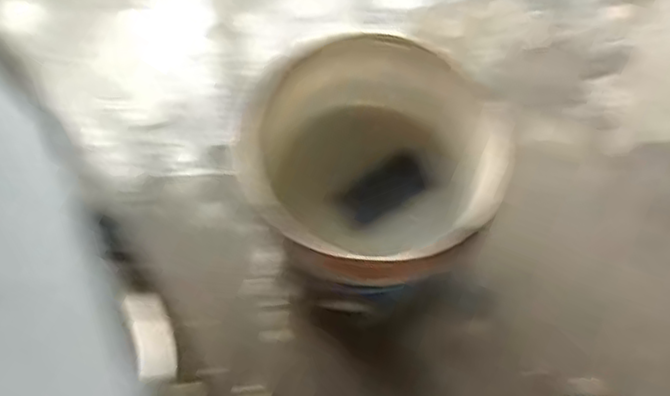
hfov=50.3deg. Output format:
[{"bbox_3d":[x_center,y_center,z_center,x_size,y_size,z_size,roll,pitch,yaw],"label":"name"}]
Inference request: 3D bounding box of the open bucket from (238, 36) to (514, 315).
[{"bbox_3d":[0.033,0.012,1.002,0.300,0.394,0.285,1,66,-2],"label":"open bucket"}]

